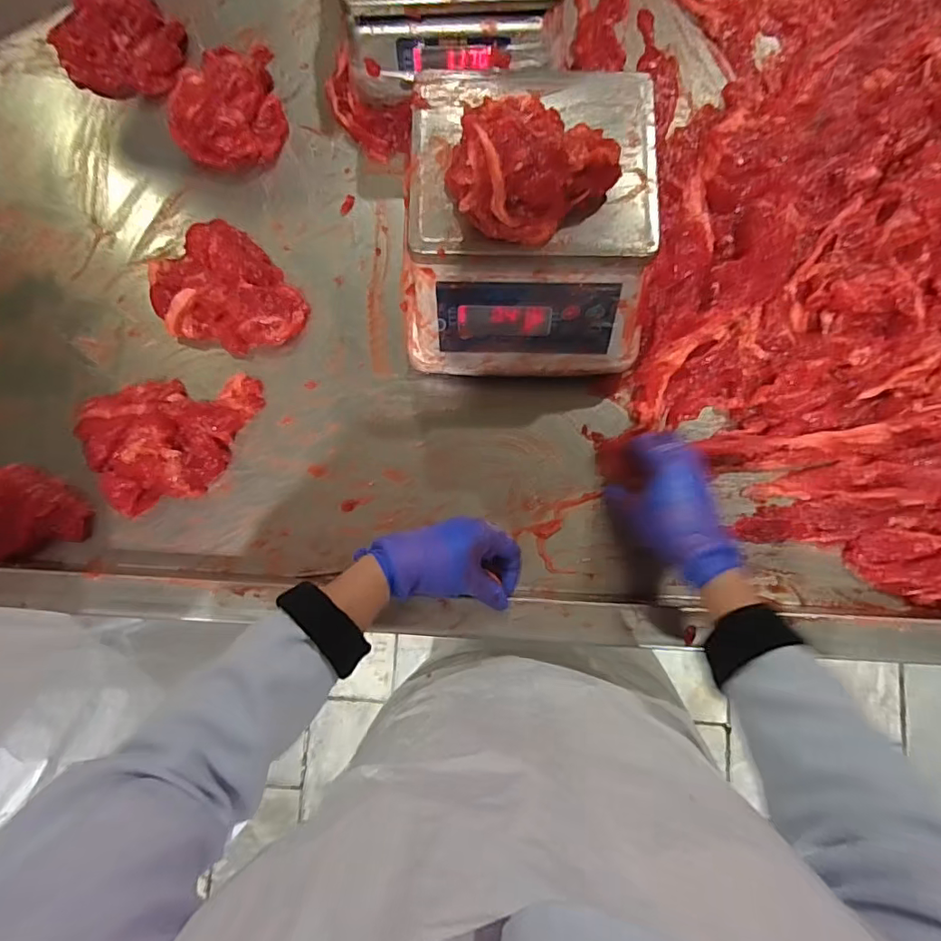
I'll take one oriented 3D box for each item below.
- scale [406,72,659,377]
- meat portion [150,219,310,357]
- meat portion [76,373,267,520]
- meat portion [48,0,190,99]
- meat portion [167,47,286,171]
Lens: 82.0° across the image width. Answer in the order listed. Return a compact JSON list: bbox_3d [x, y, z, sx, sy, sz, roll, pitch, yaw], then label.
[{"bbox_3d":[0.052,-0.221,0.515,0.217,0.145,0.238,1,84,3],"label":"scale"},{"bbox_3d":[-0.269,-0.191,0.588,0.125,0.043,0.162,-43,84,-3],"label":"meat portion"},{"bbox_3d":[-0.303,-0.037,0.558,0.170,0.042,0.126,-18,83,0],"label":"meat portion"},{"bbox_3d":[-0.412,-0.503,0.644,0.139,0.054,0.136,44,87,6],"label":"meat portion"},{"bbox_3d":[-0.287,-0.424,0.625,0.129,0.045,0.154,-17,83,0],"label":"meat portion"}]

